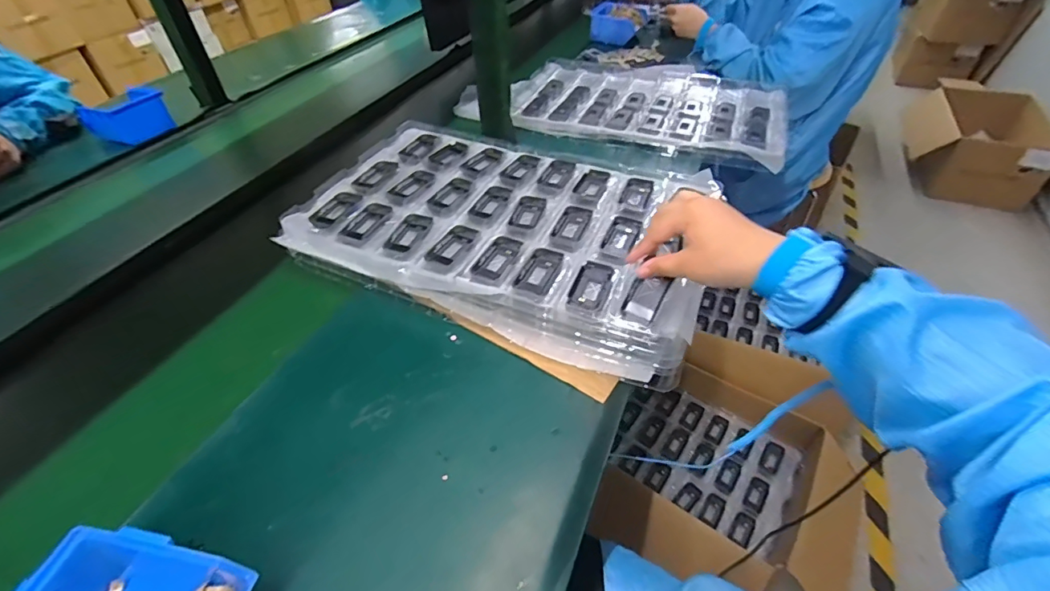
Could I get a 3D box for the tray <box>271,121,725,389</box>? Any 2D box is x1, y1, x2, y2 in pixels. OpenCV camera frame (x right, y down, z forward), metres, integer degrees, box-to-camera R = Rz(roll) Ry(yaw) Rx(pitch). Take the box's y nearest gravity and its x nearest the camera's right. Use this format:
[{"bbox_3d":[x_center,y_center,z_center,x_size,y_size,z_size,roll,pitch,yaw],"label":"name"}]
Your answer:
[{"bbox_3d":[-0.026,-0.102,0.611,0.493,0.054,0.325,17,51,15],"label":"tray"}]

